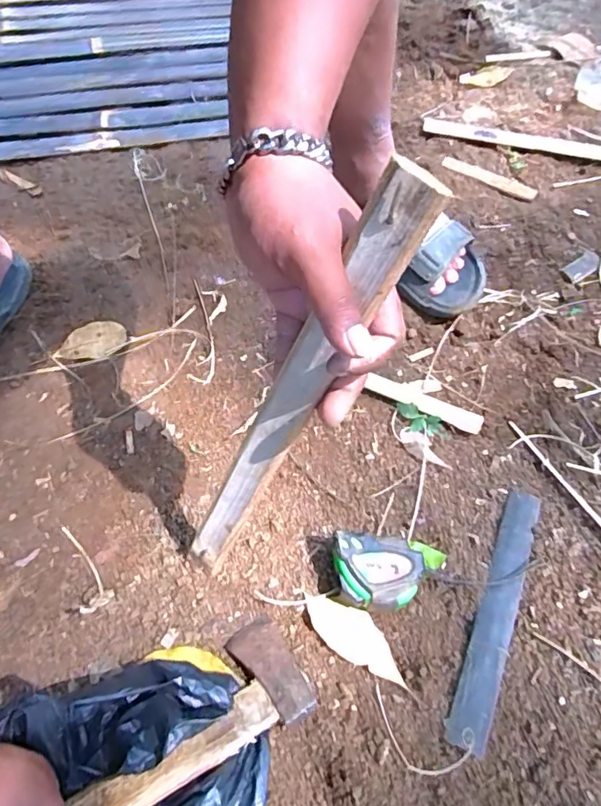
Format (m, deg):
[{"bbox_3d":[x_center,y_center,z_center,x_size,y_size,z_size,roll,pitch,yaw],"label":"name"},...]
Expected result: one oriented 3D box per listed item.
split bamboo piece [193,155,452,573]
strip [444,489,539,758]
[{"bbox_3d":[-0.017,0.019,0.364,0.018,0.382,0.029,-22,64,-40],"label":"split bamboo piece"},{"bbox_3d":[0.180,0.183,0.484,0.033,0.006,0.243,17,54,21],"label":"strip"}]

